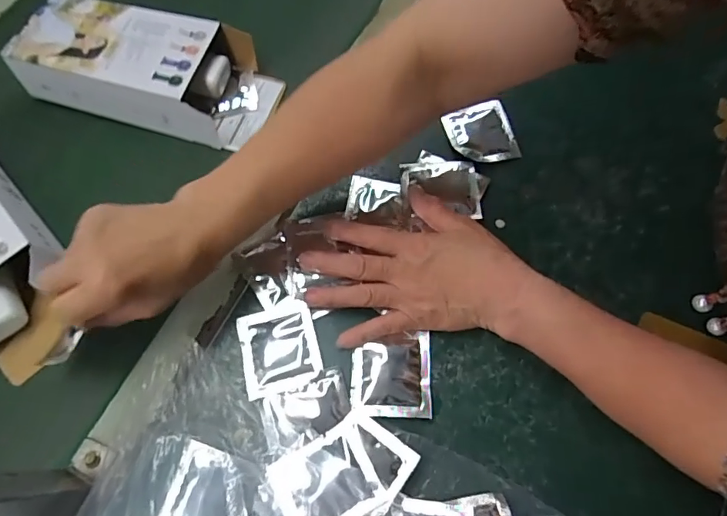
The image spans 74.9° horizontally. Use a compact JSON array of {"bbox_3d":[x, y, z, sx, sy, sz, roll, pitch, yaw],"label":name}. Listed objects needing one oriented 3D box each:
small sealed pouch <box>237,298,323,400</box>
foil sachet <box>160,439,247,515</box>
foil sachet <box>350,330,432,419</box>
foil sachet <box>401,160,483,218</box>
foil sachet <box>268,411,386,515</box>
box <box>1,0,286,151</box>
[{"bbox_3d":[-0.072,0.074,0.397,0.062,0.004,0.072,-18,68,-5],"label":"small sealed pouch"},{"bbox_3d":[-0.114,0.179,0.352,0.063,0.006,0.069,14,69,8],"label":"foil sachet"},{"bbox_3d":[0.023,0.093,0.384,0.063,0.006,0.067,2,61,2],"label":"foil sachet"},{"bbox_3d":[0.072,-0.063,0.448,0.070,0.011,0.058,-3,68,4],"label":"foil sachet"},{"bbox_3d":[-0.027,0.163,0.347,0.071,0.012,0.060,-29,69,-9],"label":"foil sachet"},{"bbox_3d":[-0.222,-0.196,0.494,0.256,0.066,0.116,12,69,7],"label":"box"}]

